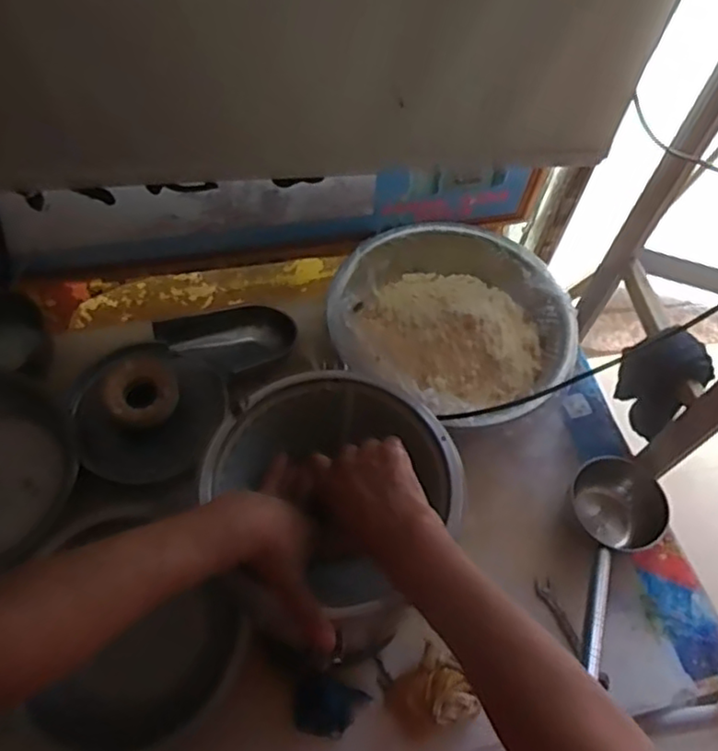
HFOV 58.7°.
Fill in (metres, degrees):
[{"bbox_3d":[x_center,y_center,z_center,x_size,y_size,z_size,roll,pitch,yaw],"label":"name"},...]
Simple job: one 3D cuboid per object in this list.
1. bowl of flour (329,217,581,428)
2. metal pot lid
[{"bbox_3d":[0.157,-0.091,1.081,0.393,0.109,0.378,35,63,16],"label":"bowl of flour"},{"bbox_3d":[-0.315,0.041,0.954,0.219,0.076,0.229,-19,63,-14],"label":"metal pot lid"}]

